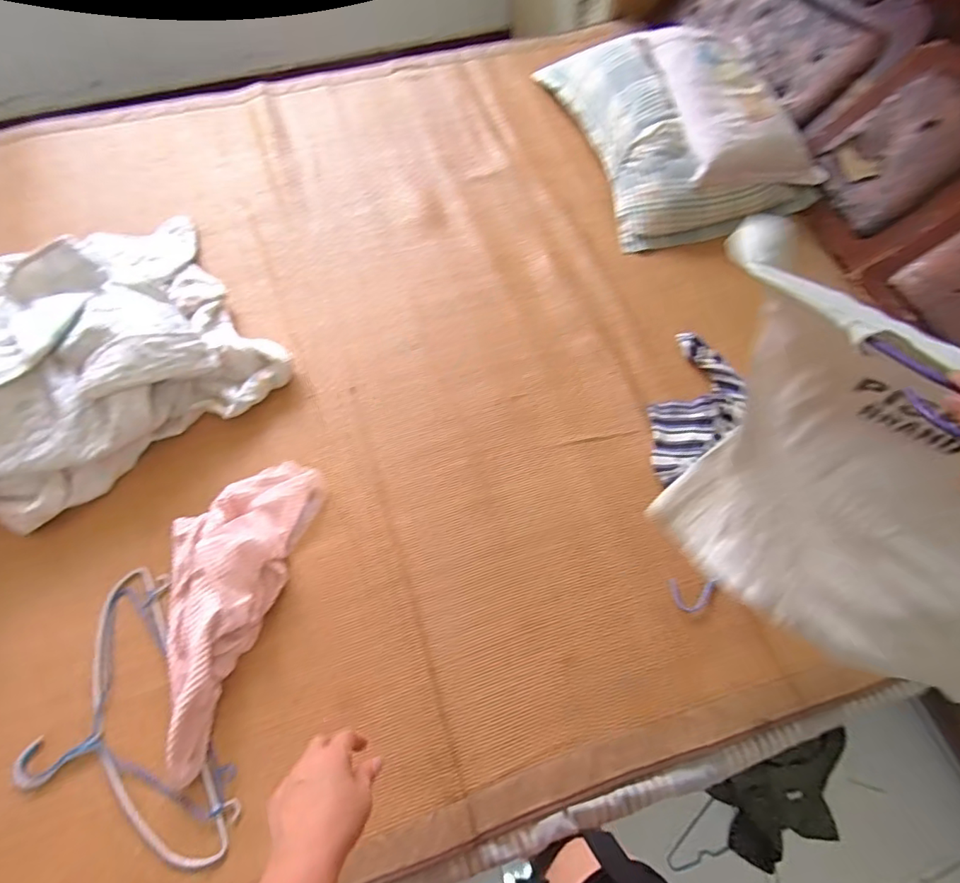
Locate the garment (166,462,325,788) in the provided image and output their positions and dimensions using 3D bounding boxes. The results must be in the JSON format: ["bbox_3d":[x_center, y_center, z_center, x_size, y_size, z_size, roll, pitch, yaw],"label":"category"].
[{"bbox_3d":[-0.417,0.230,0.807,0.194,0.056,0.464,15,64,6],"label":"garment"}]

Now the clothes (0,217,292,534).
[{"bbox_3d":[-0.802,-0.158,0.897,0.714,0.228,0.541,-35,70,-17],"label":"clothes"}]

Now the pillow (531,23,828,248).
[{"bbox_3d":[0.480,-0.800,1.274,0.461,0.171,0.646,-13,65,-8],"label":"pillow"}]

